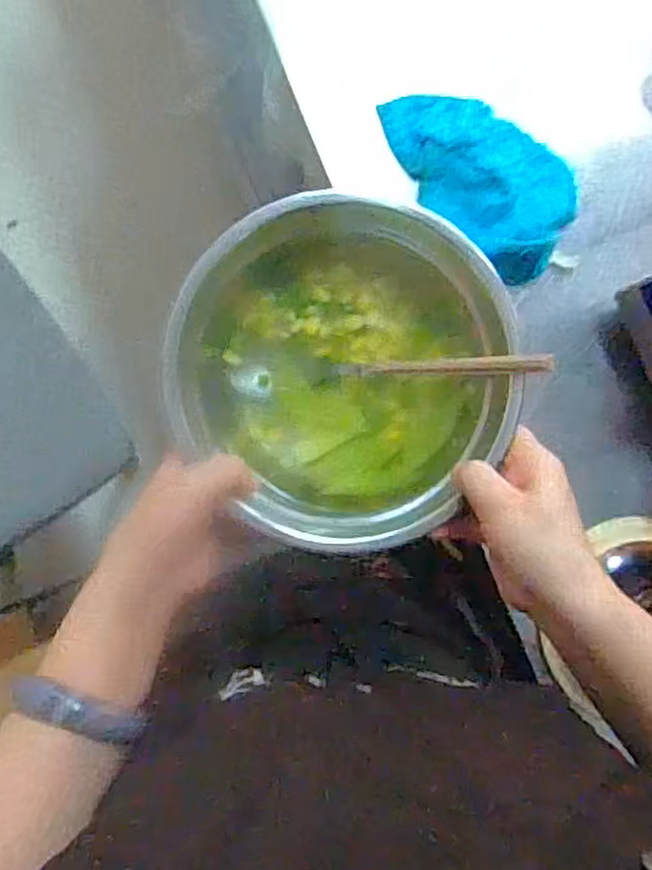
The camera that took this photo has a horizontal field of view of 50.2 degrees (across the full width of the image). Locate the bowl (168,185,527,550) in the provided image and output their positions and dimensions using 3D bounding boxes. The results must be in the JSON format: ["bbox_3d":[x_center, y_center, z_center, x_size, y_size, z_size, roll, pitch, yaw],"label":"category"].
[{"bbox_3d":[0.008,-0.041,0.441,0.196,0.069,0.206,0,87,-6],"label":"bowl"}]

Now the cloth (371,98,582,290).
[{"bbox_3d":[0.122,-0.207,0.542,0.170,0.030,0.093,45,84,-3],"label":"cloth"}]

